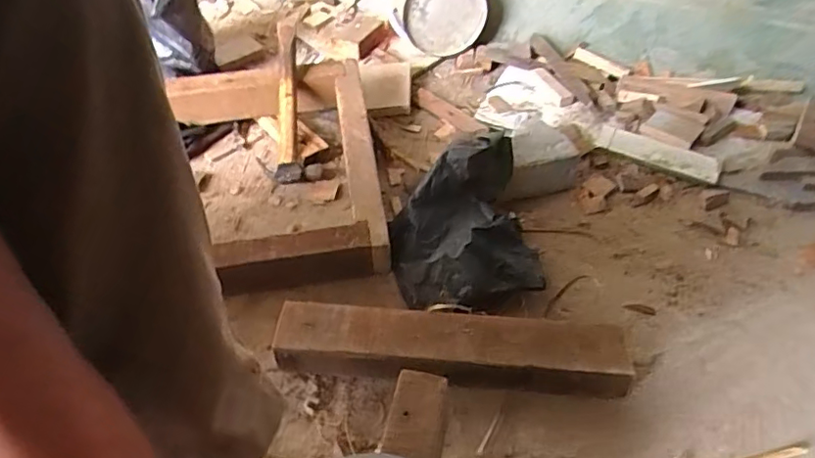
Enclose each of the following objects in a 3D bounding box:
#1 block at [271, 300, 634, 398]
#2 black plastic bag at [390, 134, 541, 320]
[{"bbox_3d":[0.046,0.133,0.622,0.367,0.049,0.069,5,45,3],"label":"block"},{"bbox_3d":[0.067,-0.012,0.706,0.176,0.111,0.211,-9,46,-10],"label":"black plastic bag"}]

